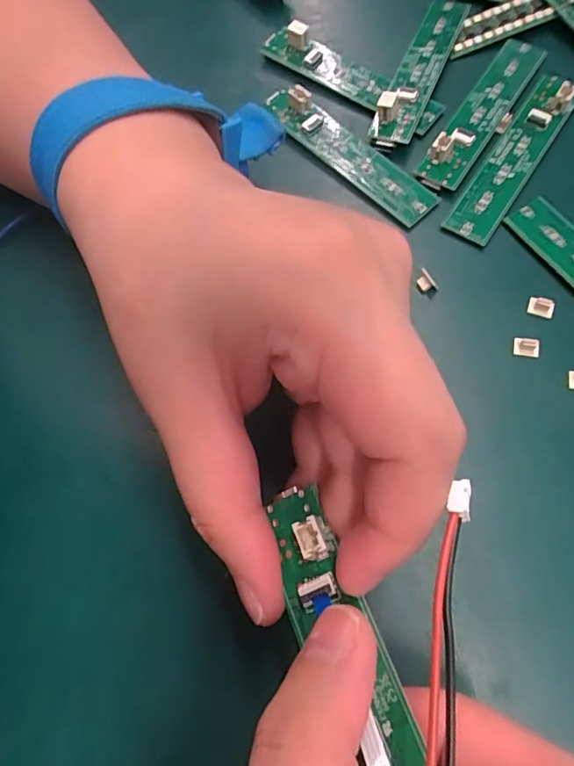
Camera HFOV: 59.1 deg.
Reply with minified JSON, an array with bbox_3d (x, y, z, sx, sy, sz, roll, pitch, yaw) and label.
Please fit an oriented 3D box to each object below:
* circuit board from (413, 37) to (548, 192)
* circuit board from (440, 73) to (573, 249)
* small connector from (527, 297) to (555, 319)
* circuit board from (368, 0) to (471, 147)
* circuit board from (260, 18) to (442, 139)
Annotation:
[{"bbox_3d":[0.077,-0.108,0.197,0.017,0.008,0.079,31,74,13],"label":"circuit board"},{"bbox_3d":[0.085,-0.086,0.188,0.018,0.011,0.079,32,74,14],"label":"circuit board"},{"bbox_3d":[0.086,-0.026,0.170,0.008,0.005,0.005,23,72,11],"label":"small connector"},{"bbox_3d":[0.054,-0.127,0.204,0.016,0.011,0.078,23,72,11],"label":"circuit board"},{"bbox_3d":[0.024,-0.128,0.206,0.082,0.010,0.017,37,75,15],"label":"circuit board"}]

